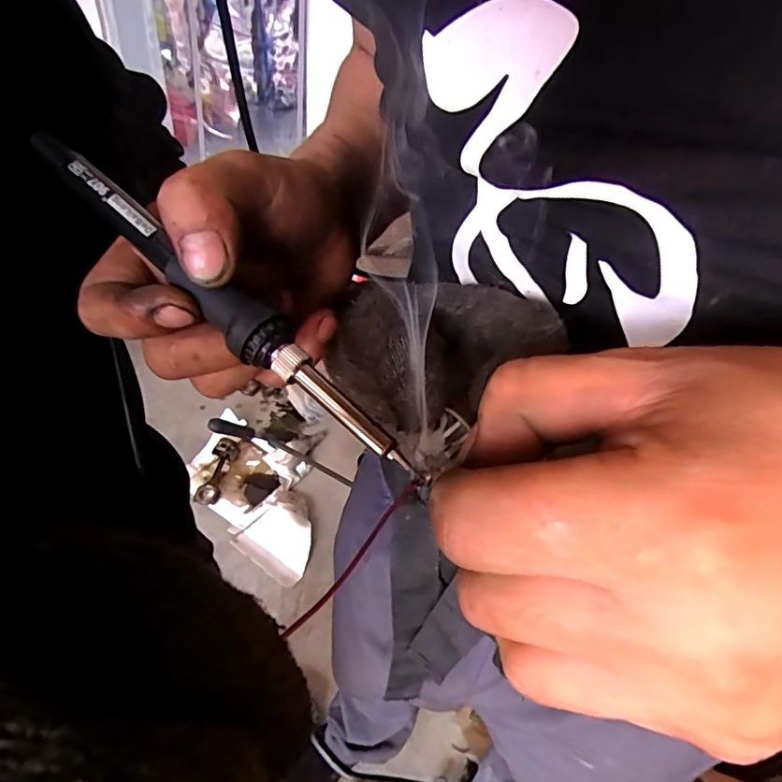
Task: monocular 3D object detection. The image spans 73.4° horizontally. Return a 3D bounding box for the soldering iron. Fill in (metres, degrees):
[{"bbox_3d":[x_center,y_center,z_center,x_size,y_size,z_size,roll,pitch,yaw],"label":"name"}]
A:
[{"bbox_3d":[-0.071,-0.041,0.191,0.203,0.017,0.016,41,49,12],"label":"soldering iron"}]

